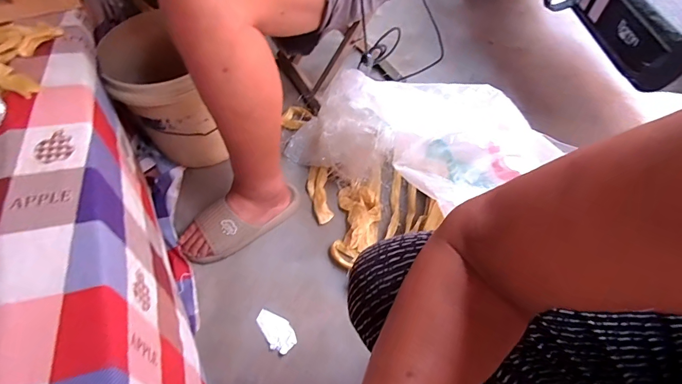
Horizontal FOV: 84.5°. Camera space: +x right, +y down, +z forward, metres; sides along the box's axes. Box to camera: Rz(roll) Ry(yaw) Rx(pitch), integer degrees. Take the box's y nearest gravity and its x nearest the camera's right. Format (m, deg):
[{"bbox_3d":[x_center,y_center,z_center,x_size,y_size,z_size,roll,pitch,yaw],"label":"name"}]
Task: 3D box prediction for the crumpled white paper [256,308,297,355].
[{"bbox_3d":[-0.118,0.249,0.686,0.047,0.010,0.089,-29,60,-16],"label":"crumpled white paper"}]

